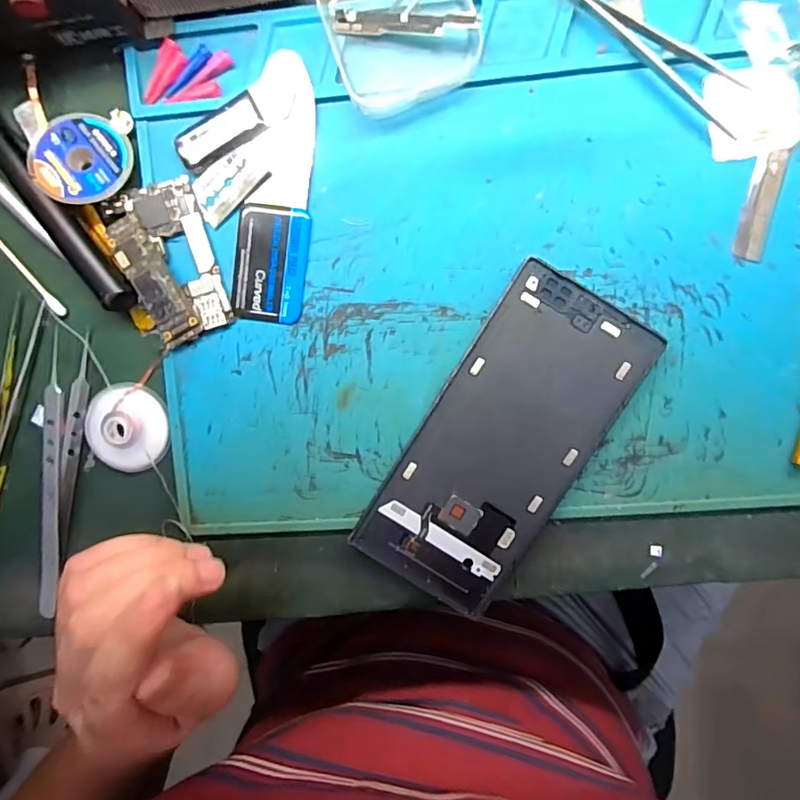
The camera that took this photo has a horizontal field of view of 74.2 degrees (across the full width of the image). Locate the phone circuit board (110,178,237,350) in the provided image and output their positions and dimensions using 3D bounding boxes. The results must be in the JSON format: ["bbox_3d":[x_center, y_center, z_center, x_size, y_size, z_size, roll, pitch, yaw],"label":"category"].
[{"bbox_3d":[-0.113,-0.066,0.259,0.044,0.006,0.074,-18,94,-6],"label":"phone circuit board"}]

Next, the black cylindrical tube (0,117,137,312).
[{"bbox_3d":[-0.171,-0.095,0.255,0.017,0.014,0.121,-37,93,8],"label":"black cylindrical tube"}]

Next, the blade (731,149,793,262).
[{"bbox_3d":[0.166,-0.089,0.242,0.015,0.004,0.048,9,98,3],"label":"blade"}]

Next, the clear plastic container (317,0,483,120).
[{"bbox_3d":[0.002,-0.164,0.237,0.064,0.018,0.059,-16,95,6],"label":"clear plastic container"}]

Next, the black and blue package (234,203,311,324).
[{"bbox_3d":[-0.063,-0.067,0.258,0.034,0.004,0.055,7,97,3],"label":"black and blue package"}]

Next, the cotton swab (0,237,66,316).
[{"bbox_3d":[-0.196,-0.071,0.267,0.007,0.004,0.073,-42,92,8],"label":"cotton swab"}]

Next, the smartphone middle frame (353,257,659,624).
[{"bbox_3d":[0.051,0.021,0.257,0.077,0.013,0.164,32,98,0],"label":"smartphone middle frame"}]

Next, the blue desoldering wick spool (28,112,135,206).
[{"bbox_3d":[-0.152,-0.115,0.253,0.044,0.004,0.044,1,82,-8],"label":"blue desoldering wick spool"}]

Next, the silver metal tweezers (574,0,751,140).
[{"bbox_3d":[0.105,-0.163,0.234,0.121,0.009,0.018,37,98,-1],"label":"silver metal tweezers"}]

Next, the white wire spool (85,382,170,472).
[{"bbox_3d":[-0.139,0.014,0.270,0.042,0.010,0.039,1,97,4],"label":"white wire spool"}]

